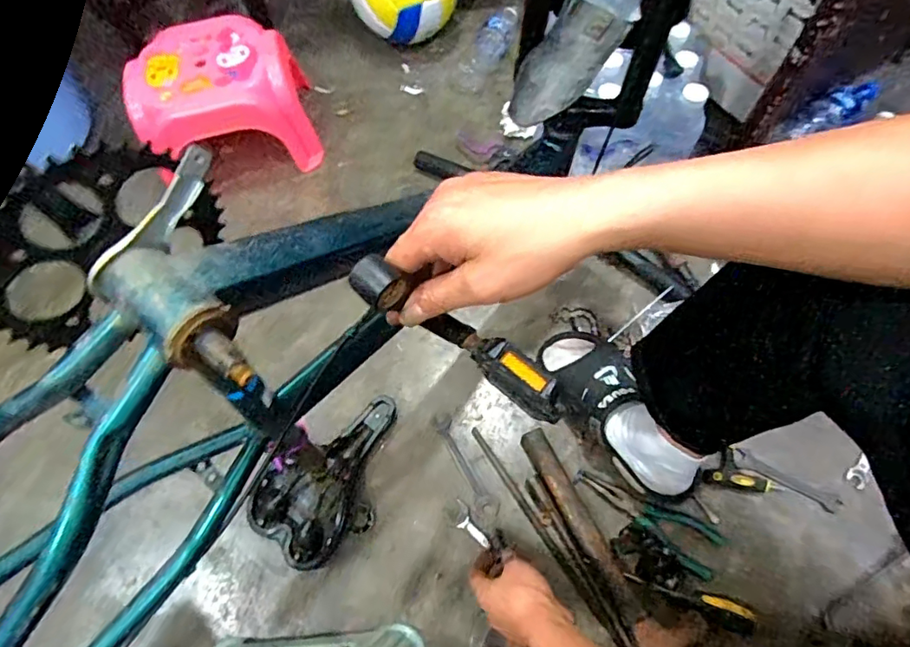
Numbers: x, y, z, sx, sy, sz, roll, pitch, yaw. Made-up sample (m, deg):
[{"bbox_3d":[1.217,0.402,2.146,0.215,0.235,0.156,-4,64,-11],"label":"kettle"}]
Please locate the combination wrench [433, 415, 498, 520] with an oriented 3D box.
[{"bbox_3d":[0.014,0.200,0.754,0.027,0.011,0.159,-27,69,-9],"label":"combination wrench"}]

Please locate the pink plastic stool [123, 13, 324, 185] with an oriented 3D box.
[{"bbox_3d":[-0.385,-0.371,0.899,0.289,0.170,0.200,-25,69,-9],"label":"pink plastic stool"}]

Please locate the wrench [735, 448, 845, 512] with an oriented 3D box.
[{"bbox_3d":[0.459,0.217,0.733,0.138,0.007,0.027,27,71,12],"label":"wrench"}]

